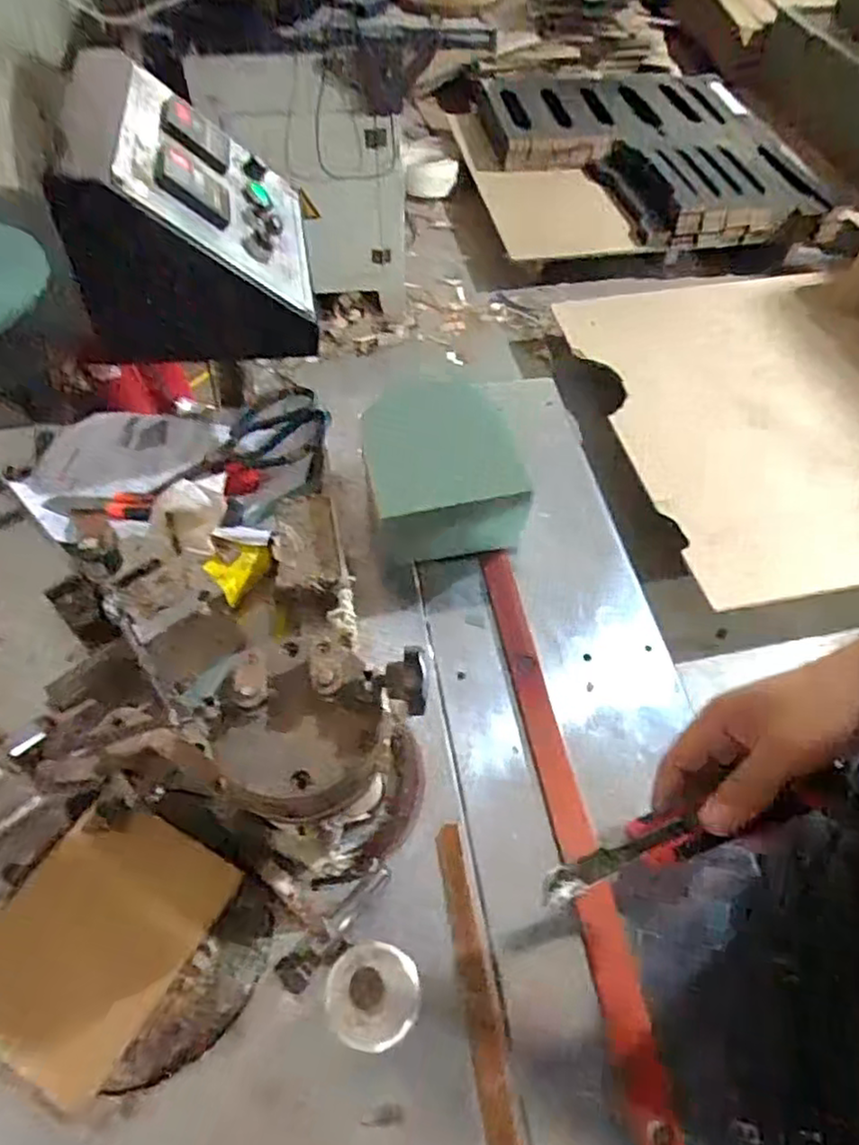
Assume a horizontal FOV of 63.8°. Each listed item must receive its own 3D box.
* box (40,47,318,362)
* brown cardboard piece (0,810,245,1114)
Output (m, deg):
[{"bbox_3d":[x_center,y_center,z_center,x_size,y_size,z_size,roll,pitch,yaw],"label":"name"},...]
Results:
[{"bbox_3d":[-0.246,-0.374,0.726,0.212,0.204,0.223,-7,55,-6],"label":"box"},{"bbox_3d":[-0.239,0.256,0.493,0.132,0.007,0.165,29,61,12],"label":"brown cardboard piece"}]

